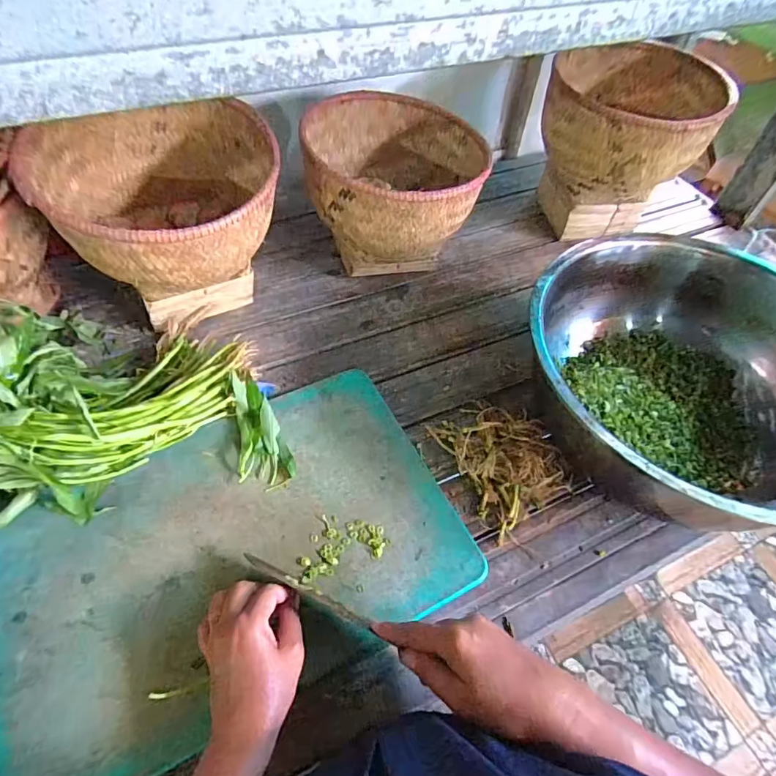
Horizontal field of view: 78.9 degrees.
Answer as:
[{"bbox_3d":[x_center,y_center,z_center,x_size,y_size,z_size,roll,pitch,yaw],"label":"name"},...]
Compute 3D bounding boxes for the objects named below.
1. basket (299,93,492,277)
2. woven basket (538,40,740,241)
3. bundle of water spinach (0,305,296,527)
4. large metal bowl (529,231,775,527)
[{"bbox_3d":[0.010,-0.288,0.719,0.244,0.184,0.267,-2,54,-5],"label":"basket"},{"bbox_3d":[0.358,-0.385,0.755,0.229,0.216,0.245,16,55,8],"label":"woven basket"},{"bbox_3d":[-0.297,-0.011,0.520,0.336,0.121,0.256,-7,55,-8],"label":"bundle of water spinach"},{"bbox_3d":[0.336,-0.004,0.535,0.364,0.156,0.350,2,54,-2],"label":"large metal bowl"}]

